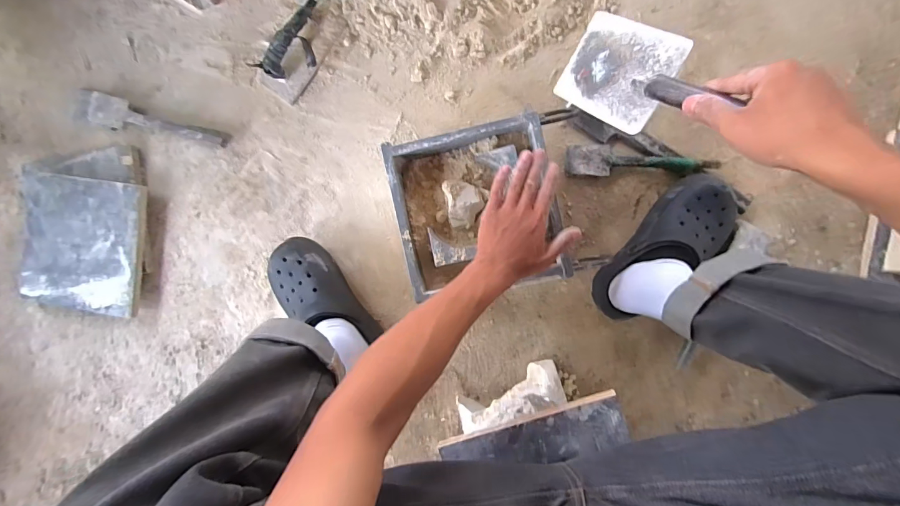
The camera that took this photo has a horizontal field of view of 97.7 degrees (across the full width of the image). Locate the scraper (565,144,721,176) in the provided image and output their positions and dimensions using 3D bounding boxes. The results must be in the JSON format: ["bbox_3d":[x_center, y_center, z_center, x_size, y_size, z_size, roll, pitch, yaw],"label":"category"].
[{"bbox_3d":[0.314,-0.155,0.657,0.233,0.024,0.053,2,91,6],"label":"scraper"}]

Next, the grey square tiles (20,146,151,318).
[{"bbox_3d":[-0.702,-0.039,0.755,0.257,0.038,0.310,-3,90,6],"label":"grey square tiles"}]

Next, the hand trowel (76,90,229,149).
[{"bbox_3d":[-0.568,-0.244,0.740,0.316,0.024,0.062,16,92,5],"label":"hand trowel"}]

